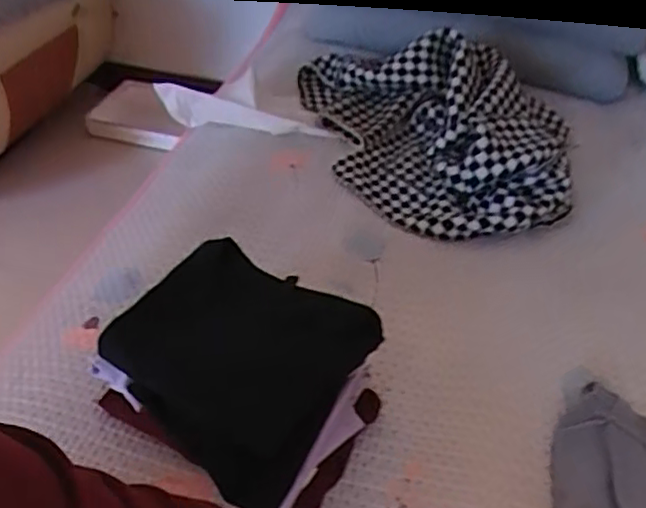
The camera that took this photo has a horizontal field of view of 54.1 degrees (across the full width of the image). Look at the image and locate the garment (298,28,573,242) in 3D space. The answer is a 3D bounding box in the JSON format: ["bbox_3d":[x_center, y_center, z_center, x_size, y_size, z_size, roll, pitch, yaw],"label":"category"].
[{"bbox_3d":[0.236,-0.259,1.130,0.442,0.115,0.579,-5,40,-14],"label":"garment"}]

